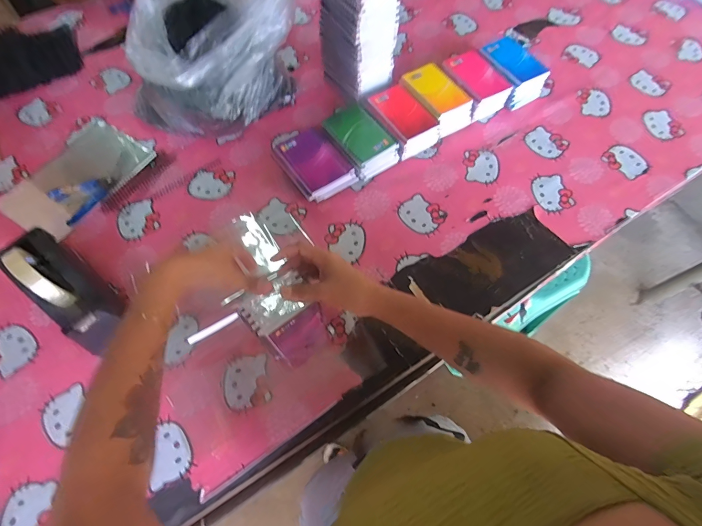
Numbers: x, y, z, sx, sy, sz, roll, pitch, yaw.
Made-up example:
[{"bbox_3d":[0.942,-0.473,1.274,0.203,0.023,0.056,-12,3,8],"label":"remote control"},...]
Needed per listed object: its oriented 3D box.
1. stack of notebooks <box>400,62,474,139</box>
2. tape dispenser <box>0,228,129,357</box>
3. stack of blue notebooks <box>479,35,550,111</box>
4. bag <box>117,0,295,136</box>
[{"bbox_3d":[0.175,-0.336,0.763,0.095,0.064,0.143,-29,67,-13],"label":"stack of notebooks"},{"bbox_3d":[-0.424,0.039,0.547,0.213,0.126,0.075,40,71,18],"label":"tape dispenser"},{"bbox_3d":[0.349,-0.417,0.802,0.099,0.063,0.146,-25,66,-11],"label":"stack of blue notebooks"},{"bbox_3d":[-0.257,-0.396,0.696,0.248,0.232,0.267,18,66,8],"label":"bag"}]

